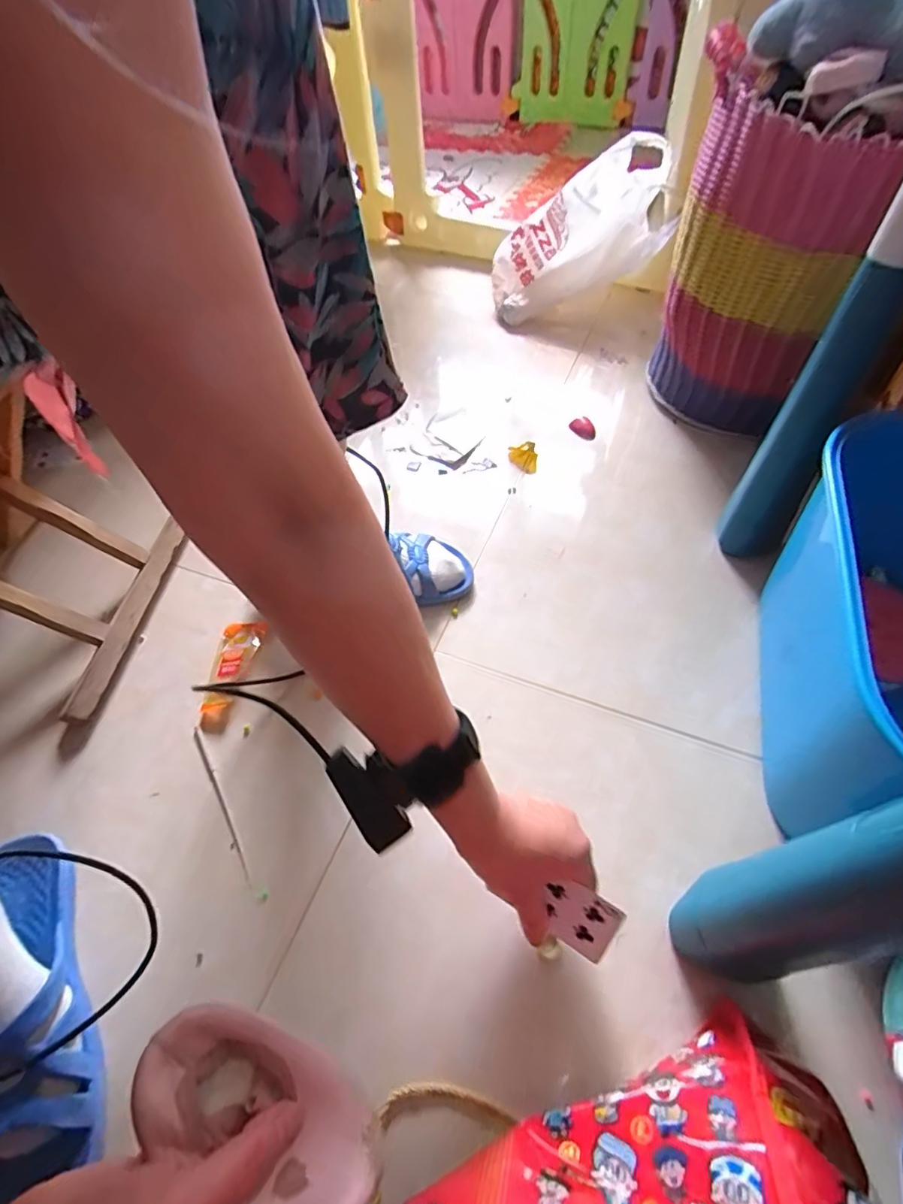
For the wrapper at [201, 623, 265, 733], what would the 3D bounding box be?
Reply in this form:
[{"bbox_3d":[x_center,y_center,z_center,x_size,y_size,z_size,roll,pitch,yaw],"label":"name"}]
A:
[{"bbox_3d":[-0.242,0.079,0.577,0.044,0.017,0.126,4,56,5],"label":"wrapper"}]

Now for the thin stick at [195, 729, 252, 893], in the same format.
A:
[{"bbox_3d":[-0.221,0.191,0.505,0.008,0.006,0.169,-28,59,-16],"label":"thin stick"}]

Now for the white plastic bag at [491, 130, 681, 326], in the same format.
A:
[{"bbox_3d":[0.235,-0.643,0.940,0.316,0.220,0.128,-4,54,1],"label":"white plastic bag"}]

